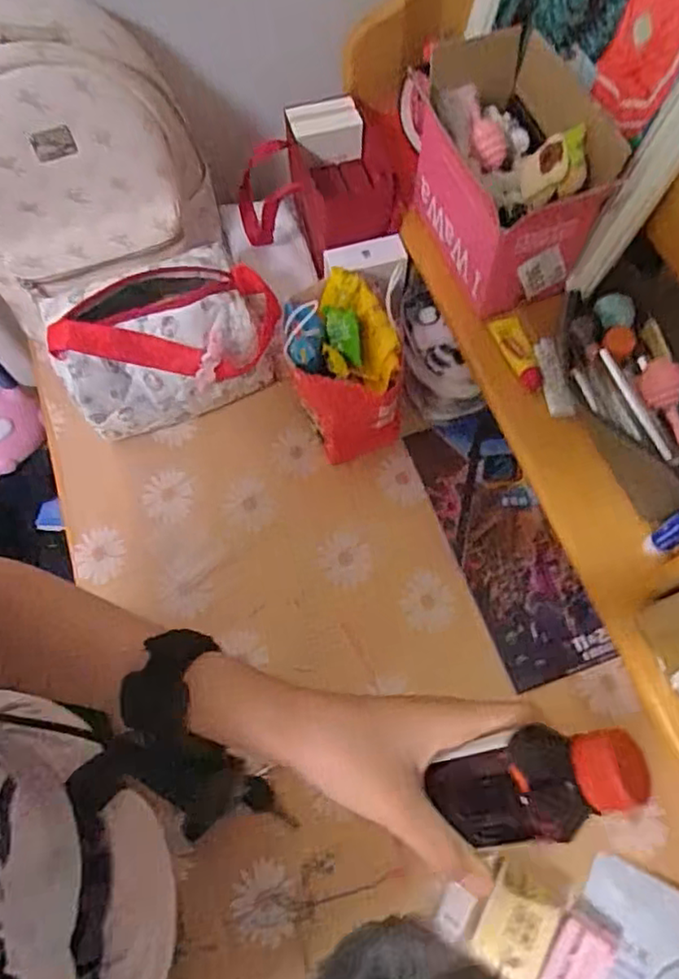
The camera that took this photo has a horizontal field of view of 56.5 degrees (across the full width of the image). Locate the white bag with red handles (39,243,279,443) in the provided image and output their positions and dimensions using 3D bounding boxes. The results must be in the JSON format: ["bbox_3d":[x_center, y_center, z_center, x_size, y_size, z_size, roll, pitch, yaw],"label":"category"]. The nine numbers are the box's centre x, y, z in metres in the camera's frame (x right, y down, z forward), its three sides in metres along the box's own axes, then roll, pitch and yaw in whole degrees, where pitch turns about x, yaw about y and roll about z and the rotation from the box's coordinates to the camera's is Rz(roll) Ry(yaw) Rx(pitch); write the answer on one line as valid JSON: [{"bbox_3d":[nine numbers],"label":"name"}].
[{"bbox_3d":[-0.173,-0.145,0.653,0.222,0.145,0.115,-22,69,-8],"label":"white bag with red handles"}]

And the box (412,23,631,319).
[{"bbox_3d":[0.147,-0.278,0.556,0.118,0.123,0.194,-19,68,-7],"label":"box"}]

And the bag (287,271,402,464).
[{"bbox_3d":[0.003,-0.118,0.632,0.106,0.157,0.124,-13,68,-4],"label":"bag"}]

